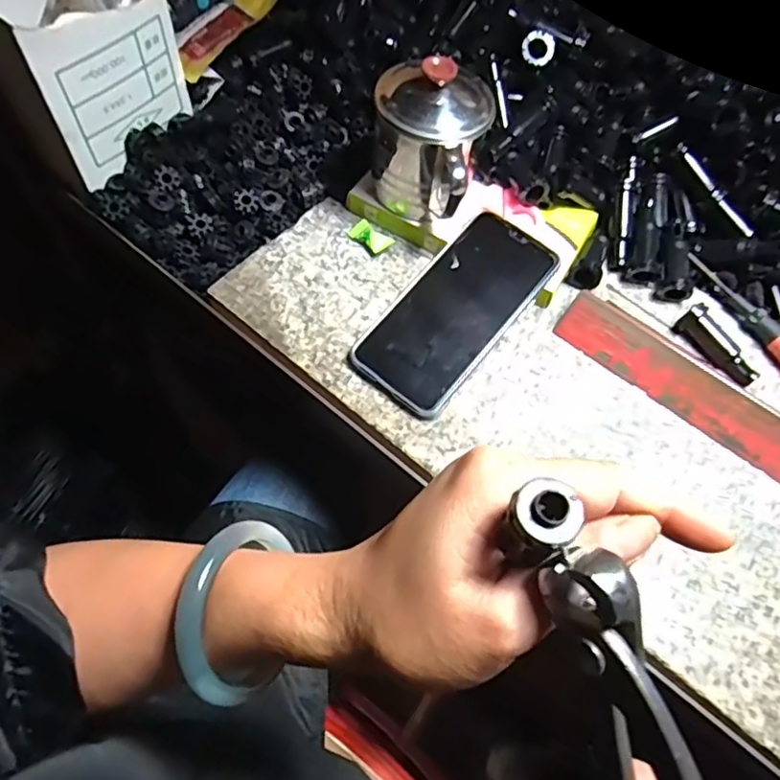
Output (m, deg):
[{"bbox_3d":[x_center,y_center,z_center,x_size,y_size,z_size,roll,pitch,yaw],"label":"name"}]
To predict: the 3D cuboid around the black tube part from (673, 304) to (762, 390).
[{"bbox_3d":[0.236,-0.031,0.438,0.017,0.021,0.065,-33,69,-18],"label":"black tube part"}]

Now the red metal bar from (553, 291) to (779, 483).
[{"bbox_3d":[0.218,0.007,0.410,0.228,0.024,0.034,37,67,15],"label":"red metal bar"}]

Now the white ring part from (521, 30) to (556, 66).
[{"bbox_3d":[0.117,-0.270,0.483,0.026,0.006,0.024,0,97,-1],"label":"white ring part"}]

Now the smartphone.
[{"bbox_3d":[0.047,-0.057,0.431,0.074,0.007,0.155,37,74,16],"label":"smartphone"}]

